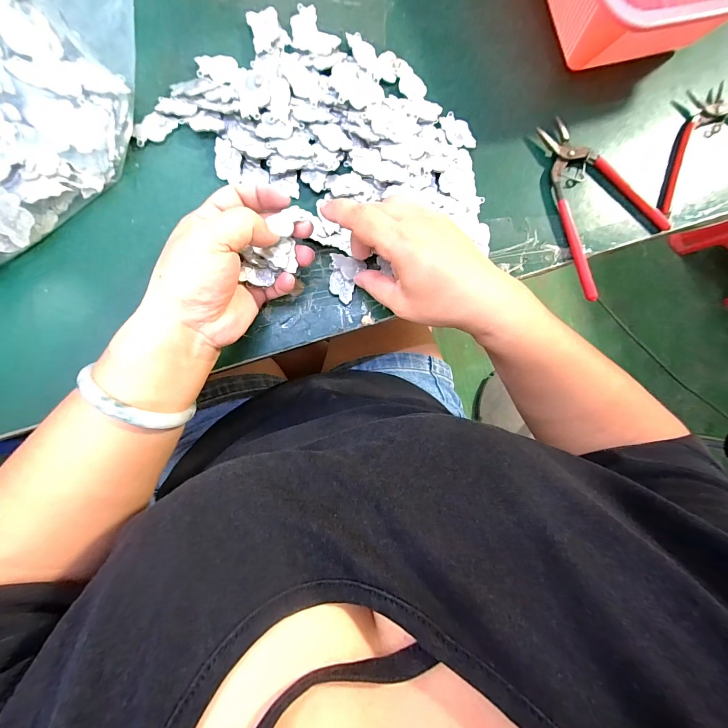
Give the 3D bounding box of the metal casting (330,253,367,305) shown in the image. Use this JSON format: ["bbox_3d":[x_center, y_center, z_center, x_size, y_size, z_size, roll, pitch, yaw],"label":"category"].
[{"bbox_3d":[-0.014,-0.071,0.279,0.029,0.008,0.038,4,89,-7],"label":"metal casting"}]

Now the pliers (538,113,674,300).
[{"bbox_3d":[0.230,-0.152,0.314,0.101,0.012,0.163,-16,91,-7],"label":"pliers"}]

